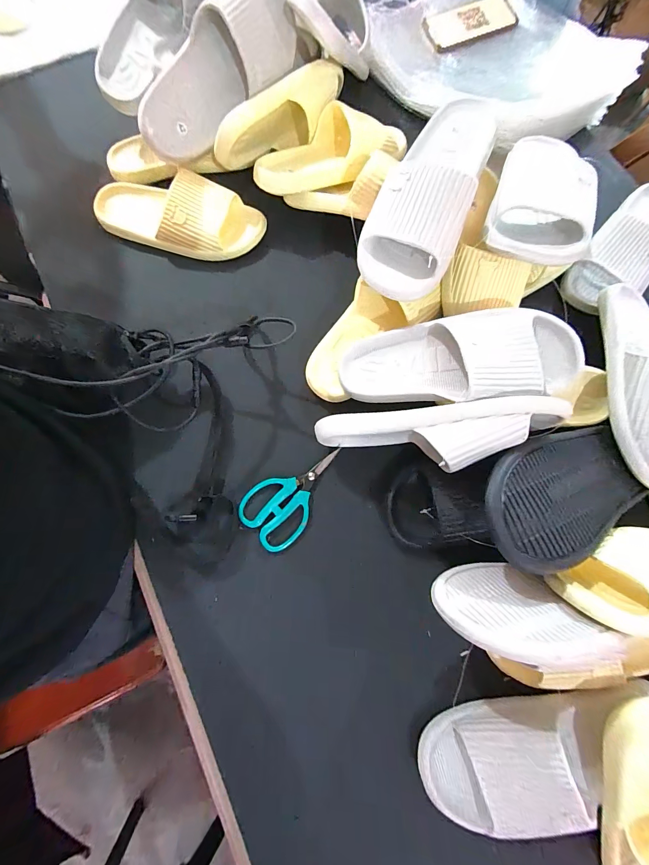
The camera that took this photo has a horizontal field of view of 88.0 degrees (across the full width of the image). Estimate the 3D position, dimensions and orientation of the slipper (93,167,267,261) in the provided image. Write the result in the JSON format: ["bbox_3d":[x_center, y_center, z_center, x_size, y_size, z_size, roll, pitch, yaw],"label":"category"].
[{"bbox_3d":[-0.228,-0.334,0.517,0.261,0.063,0.104,16,77,4],"label":"slipper"}]

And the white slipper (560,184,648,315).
[{"bbox_3d":[0.465,-0.287,0.502,0.097,0.063,0.251,41,80,9],"label":"white slipper"}]

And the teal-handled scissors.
[{"bbox_3d":[-0.038,0.080,0.439,0.143,0.015,0.083,-44,80,-9],"label":"teal-handled scissors"}]

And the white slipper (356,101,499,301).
[{"bbox_3d":[0.122,-0.293,0.390,0.108,0.067,0.276,21,77,5],"label":"white slipper"}]

